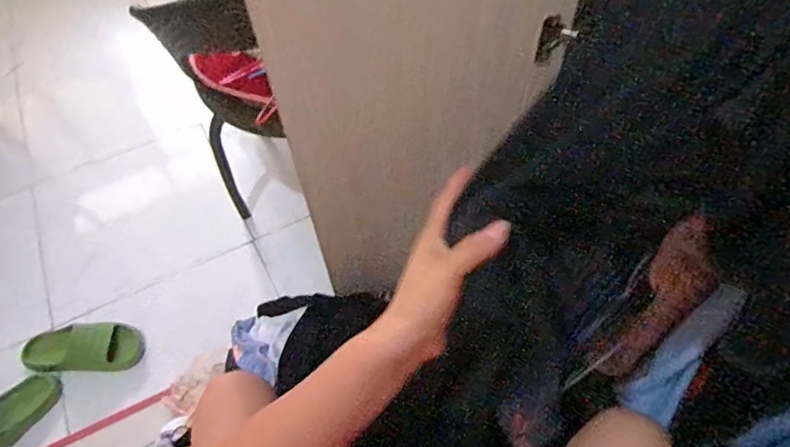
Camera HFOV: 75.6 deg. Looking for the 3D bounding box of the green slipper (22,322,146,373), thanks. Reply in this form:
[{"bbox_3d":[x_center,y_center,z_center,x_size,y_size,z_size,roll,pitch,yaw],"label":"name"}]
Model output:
[{"bbox_3d":[-0.681,0.274,1.117,0.233,0.067,0.093,-6,55,-2],"label":"green slipper"}]

